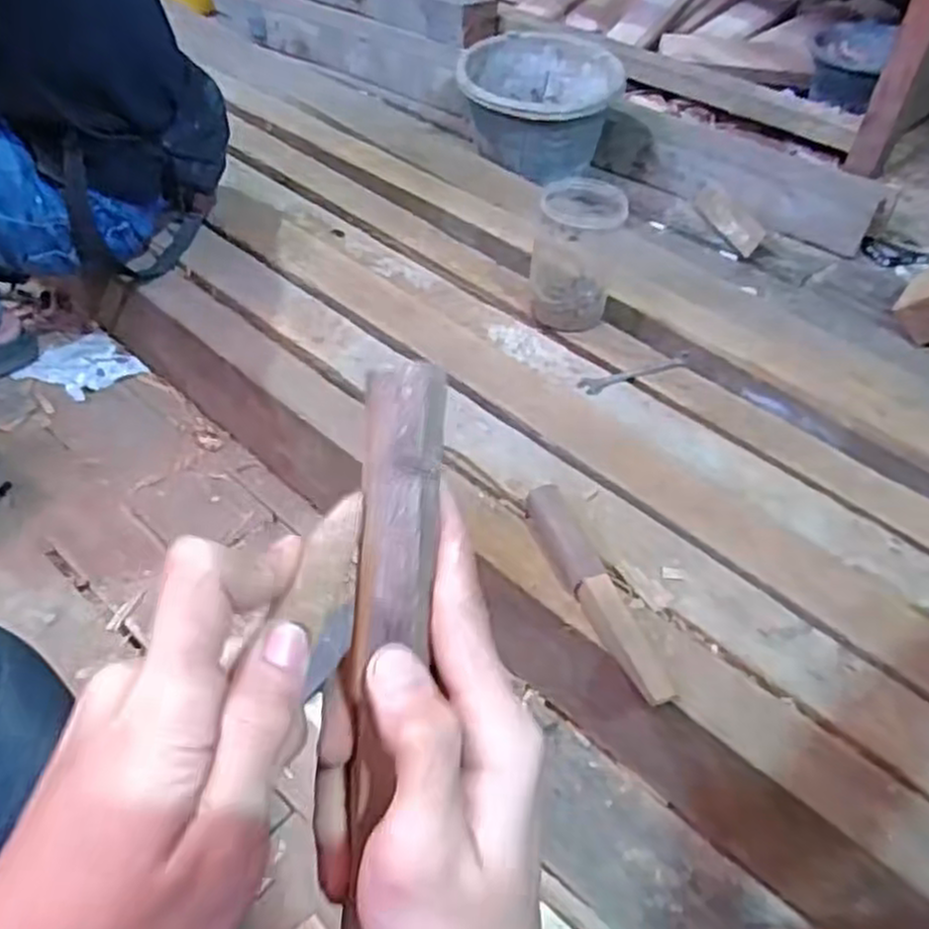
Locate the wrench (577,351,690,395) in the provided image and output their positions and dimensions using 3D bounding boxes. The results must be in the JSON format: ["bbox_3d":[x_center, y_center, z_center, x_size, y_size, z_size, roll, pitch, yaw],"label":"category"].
[{"bbox_3d":[0.209,-0.109,0.906,0.171,0.011,0.031,-19,41,-22],"label":"wrench"}]

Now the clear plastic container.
[{"bbox_3d":[0.131,-0.245,0.928,0.099,0.158,0.099,8,48,3],"label":"clear plastic container"}]

